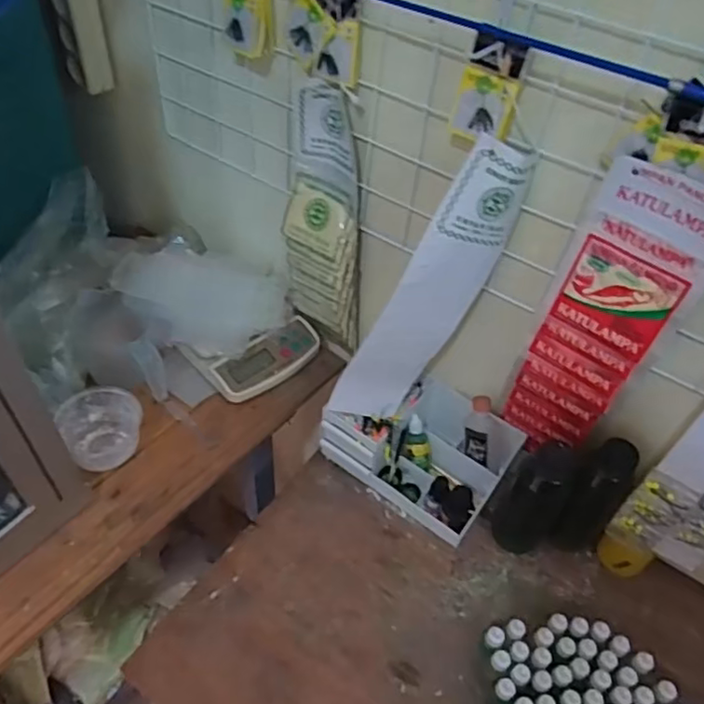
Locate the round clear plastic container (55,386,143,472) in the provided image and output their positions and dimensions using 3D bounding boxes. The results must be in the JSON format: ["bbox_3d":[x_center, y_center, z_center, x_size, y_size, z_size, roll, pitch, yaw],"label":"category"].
[{"bbox_3d":[-0.301,0.092,0.759,0.090,0.053,0.088,3,47,-3],"label":"round clear plastic container"}]

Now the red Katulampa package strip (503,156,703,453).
[{"bbox_3d":[0.250,-0.019,0.637,0.116,0.361,0.030,31,52,21],"label":"red Katulampa package strip"}]

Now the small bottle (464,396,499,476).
[{"bbox_3d":[0.173,0.109,0.824,0.041,0.101,0.034,-9,11,-14],"label":"small bottle"}]

